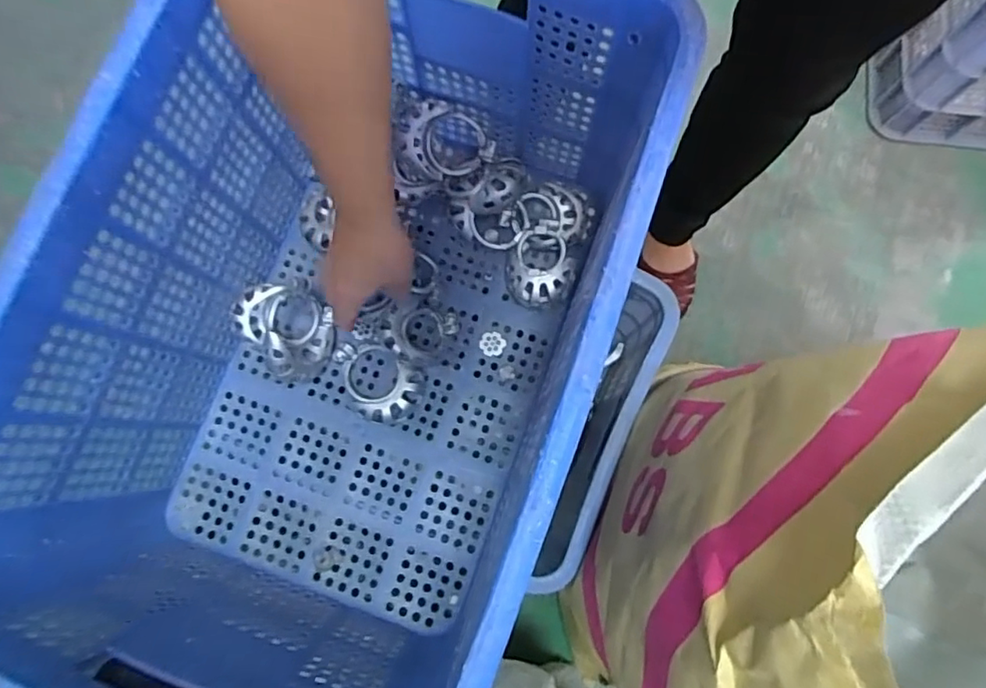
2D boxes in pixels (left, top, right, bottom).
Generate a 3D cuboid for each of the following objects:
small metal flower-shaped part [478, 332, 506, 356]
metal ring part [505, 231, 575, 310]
[{"bbox_3d":[-0.001,0.000,0.609,0.026,0.004,0.025,0,80,1],"label":"small metal flower-shaped part"},{"bbox_3d":[0.048,-0.075,0.597,0.068,0.033,0.073,4,80,2],"label":"metal ring part"}]

